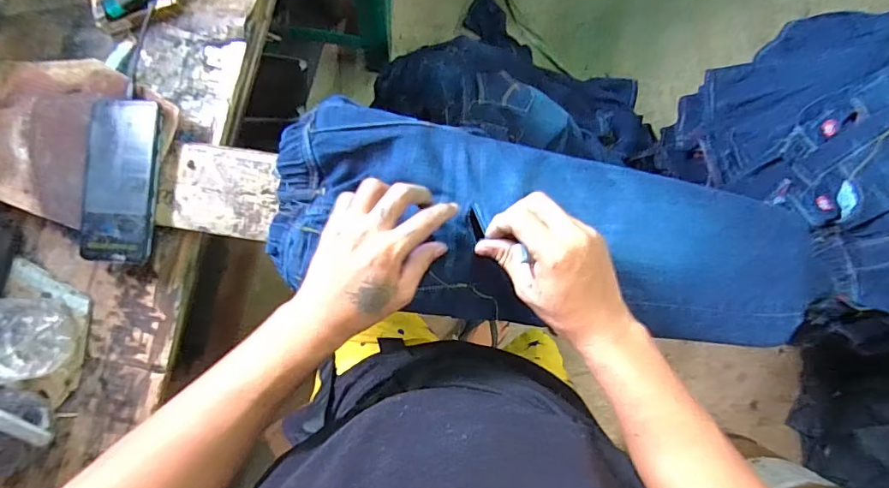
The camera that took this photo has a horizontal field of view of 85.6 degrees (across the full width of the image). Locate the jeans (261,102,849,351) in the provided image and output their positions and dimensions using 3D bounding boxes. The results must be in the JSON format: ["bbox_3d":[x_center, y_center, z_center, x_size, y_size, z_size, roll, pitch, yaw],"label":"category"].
[{"bbox_3d":[0.096,-0.007,0.477,0.541,0.055,0.184,13,87,1],"label":"jeans"}]

